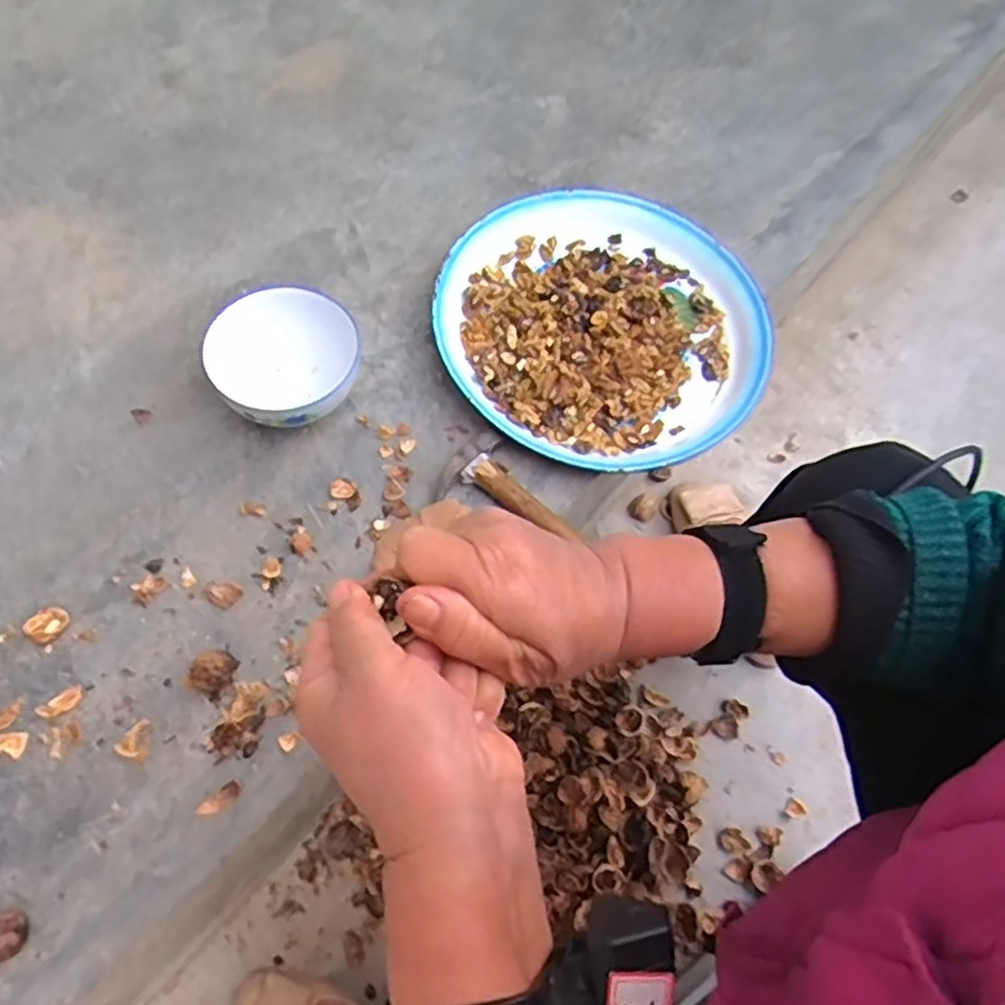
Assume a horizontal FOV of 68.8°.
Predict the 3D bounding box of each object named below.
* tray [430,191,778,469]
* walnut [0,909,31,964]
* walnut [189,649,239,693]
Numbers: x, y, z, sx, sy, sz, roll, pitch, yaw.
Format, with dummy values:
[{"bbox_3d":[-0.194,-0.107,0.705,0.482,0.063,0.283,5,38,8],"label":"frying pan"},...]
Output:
[{"bbox_3d":[0.111,-0.192,0.776,0.340,0.046,0.334,-36,71,-18],"label":"tray"},{"bbox_3d":[-0.352,0.305,0.513,0.036,0.029,0.030,-18,66,-12],"label":"walnut"},{"bbox_3d":[-0.234,0.139,0.598,0.030,0.033,0.034,24,65,9],"label":"walnut"}]

